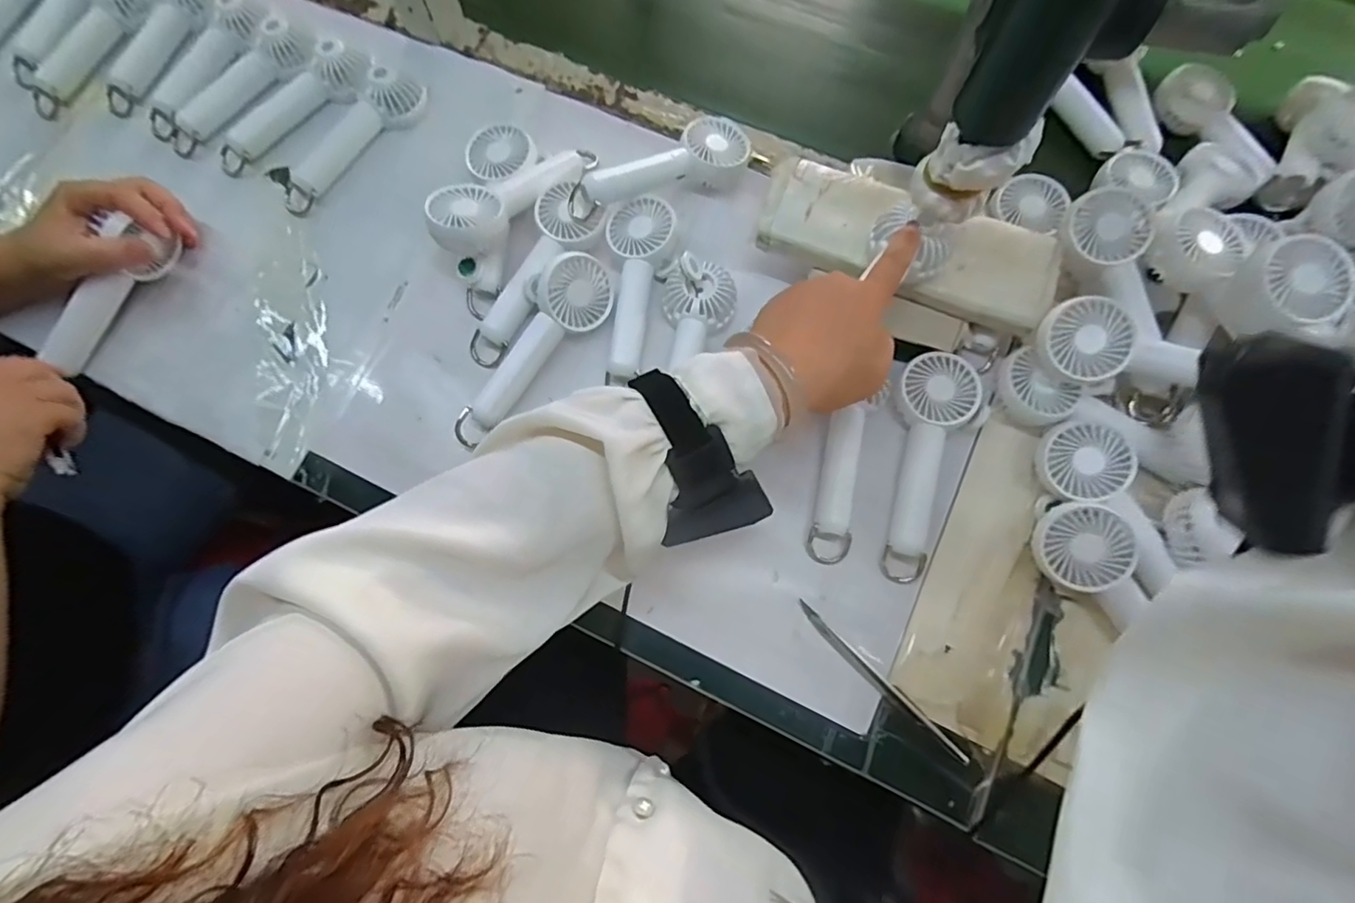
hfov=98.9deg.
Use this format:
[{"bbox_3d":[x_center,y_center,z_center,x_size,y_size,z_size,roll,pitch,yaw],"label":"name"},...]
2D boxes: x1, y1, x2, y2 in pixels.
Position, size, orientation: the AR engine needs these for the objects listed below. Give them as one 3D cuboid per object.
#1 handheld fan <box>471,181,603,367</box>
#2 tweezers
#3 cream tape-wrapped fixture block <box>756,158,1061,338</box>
[{"bbox_3d":[-0.108,-0.140,0.458,0.054,0.032,0.160,22,72,10],"label":"handheld fan"},{"bbox_3d":[0.134,0.152,0.385,0.133,0.013,0.008,43,77,15],"label":"tweezers"},{"bbox_3d":[0.168,-0.157,0.430,0.213,0.023,0.076,21,72,10],"label":"cream tape-wrapped fixture block"}]

